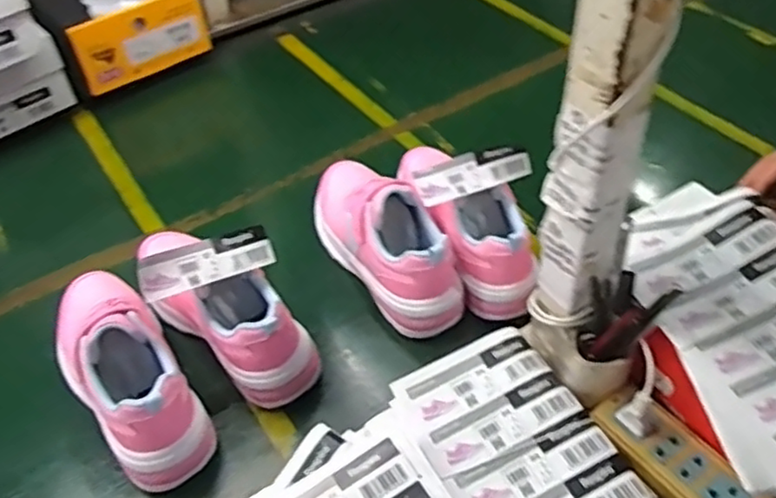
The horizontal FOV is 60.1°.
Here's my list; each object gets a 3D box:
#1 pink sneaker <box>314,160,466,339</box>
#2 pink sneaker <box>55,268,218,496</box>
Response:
[{"bbox_3d":[-0.014,-0.022,0.729,0.082,0.104,0.248,-30,51,-21],"label":"pink sneaker"},{"bbox_3d":[-0.256,0.101,0.627,0.089,0.096,0.243,-34,53,-23],"label":"pink sneaker"}]

